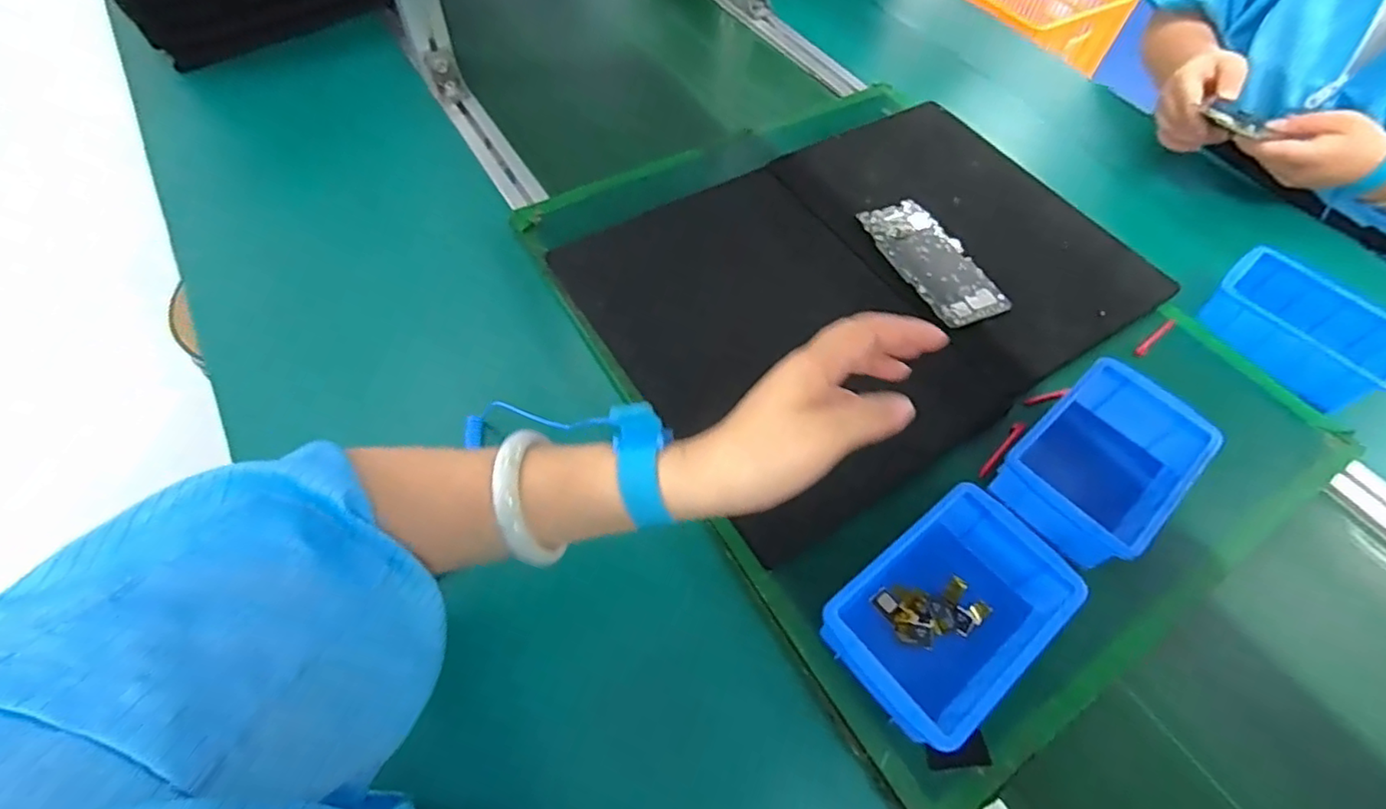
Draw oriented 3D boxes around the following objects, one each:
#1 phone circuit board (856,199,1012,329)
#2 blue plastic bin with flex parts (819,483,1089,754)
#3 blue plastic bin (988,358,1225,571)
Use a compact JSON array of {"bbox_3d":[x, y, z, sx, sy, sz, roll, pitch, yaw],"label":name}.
[{"bbox_3d":[0.231,-0.138,0.592,0.077,0.011,0.154,-20,62,-16],"label":"phone circuit board"},{"bbox_3d":[0.161,0.135,0.396,0.153,0.059,0.101,-35,67,-22],"label":"blue plastic bin with flex parts"},{"bbox_3d":[0.307,0.046,0.466,0.152,0.053,0.098,-36,67,-23],"label":"blue plastic bin"}]

